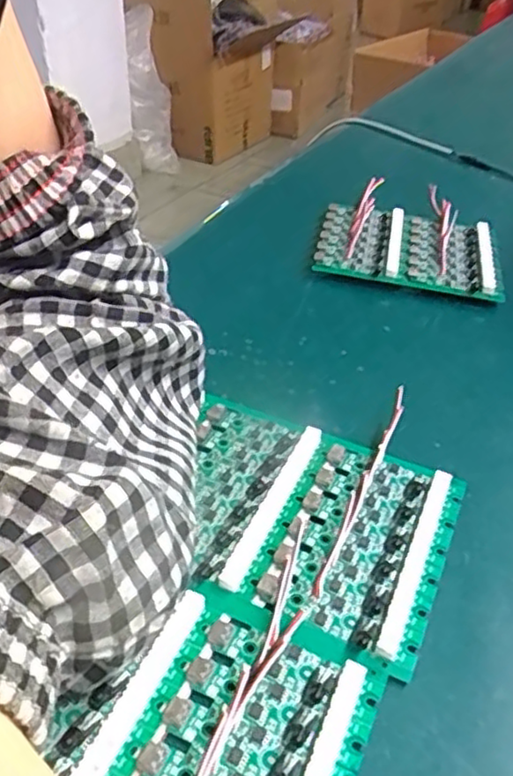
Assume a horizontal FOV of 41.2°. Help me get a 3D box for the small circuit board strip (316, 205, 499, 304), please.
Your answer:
[{"bbox_3d":[0.107,-0.098,0.486,0.124,0.022,0.095,11,39,9],"label":"small circuit board strip"}]

